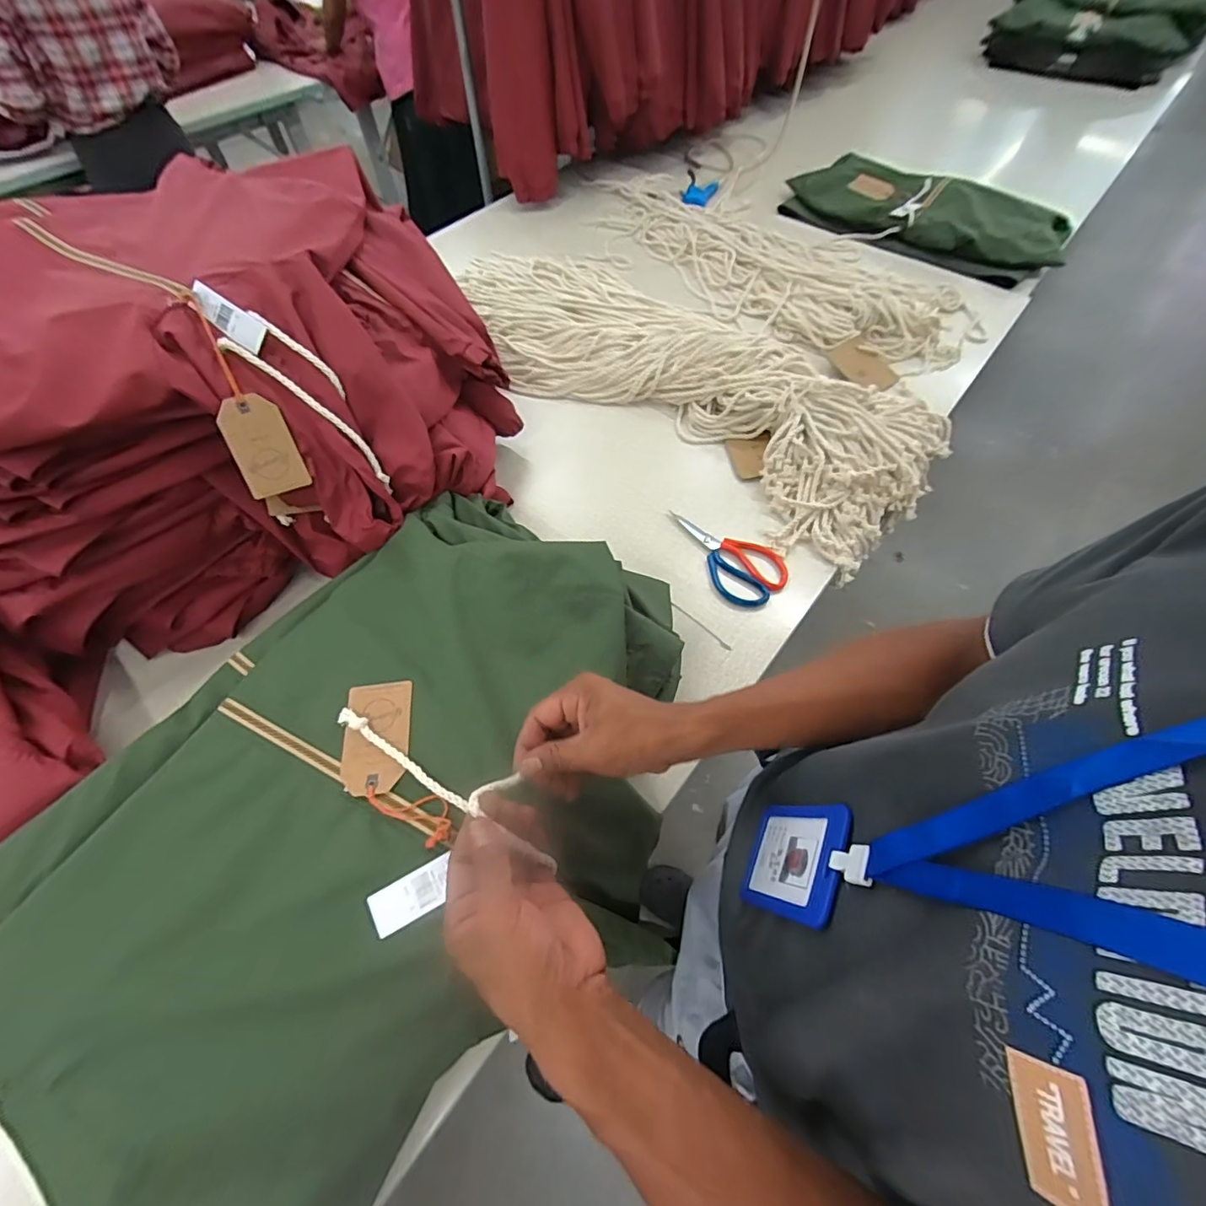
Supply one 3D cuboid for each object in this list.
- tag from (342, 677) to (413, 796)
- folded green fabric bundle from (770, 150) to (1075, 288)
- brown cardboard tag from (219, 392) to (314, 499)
[{"bbox_3d":[-0.204,0.119,0.469,0.057,0.006,0.099,-7,61,-4],"label":"tag"},{"bbox_3d":[0.772,-0.950,1.233,0.417,0.060,0.619,-36,65,-20],"label":"folded green fabric bundle"},{"bbox_3d":[-0.357,-0.165,0.545,0.059,0.006,0.097,-24,106,-18],"label":"brown cardboard tag"}]

